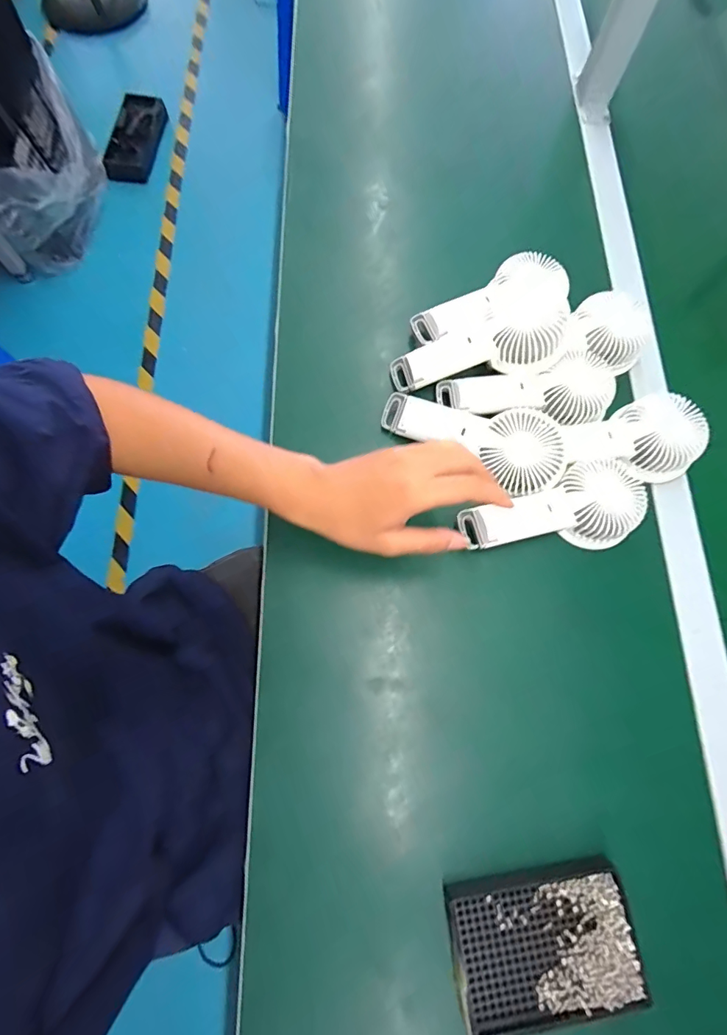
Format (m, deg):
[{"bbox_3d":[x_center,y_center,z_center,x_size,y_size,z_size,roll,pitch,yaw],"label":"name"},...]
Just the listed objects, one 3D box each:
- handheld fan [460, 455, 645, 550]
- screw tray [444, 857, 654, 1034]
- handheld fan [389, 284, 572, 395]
[{"bbox_3d":[0.188,-0.004,0.439,0.165,0.036,0.083,-14,75,-1],"label":"handheld fan"},{"bbox_3d":[0.138,0.329,0.348,0.138,0.021,0.092,-10,74,-4],"label":"screw tray"},{"bbox_3d":[0.116,-0.171,0.466,0.180,0.048,0.062,-14,74,16],"label":"handheld fan"}]

